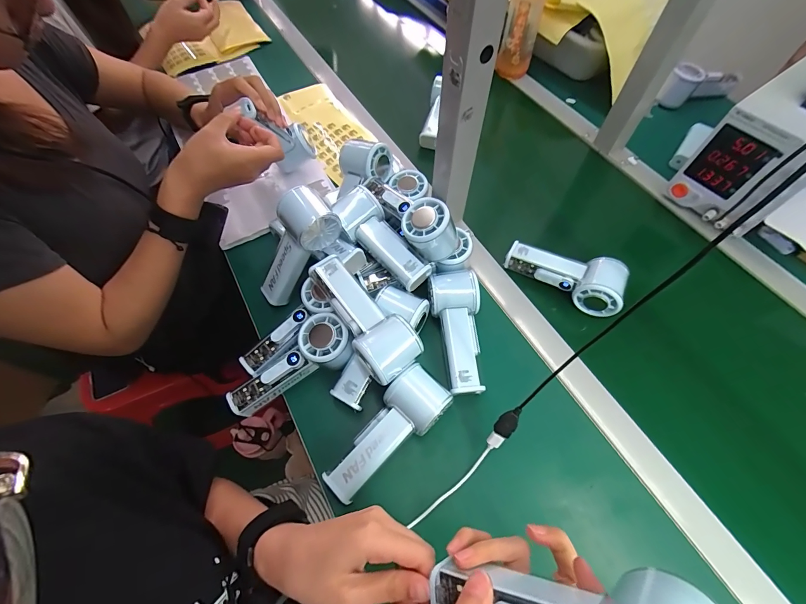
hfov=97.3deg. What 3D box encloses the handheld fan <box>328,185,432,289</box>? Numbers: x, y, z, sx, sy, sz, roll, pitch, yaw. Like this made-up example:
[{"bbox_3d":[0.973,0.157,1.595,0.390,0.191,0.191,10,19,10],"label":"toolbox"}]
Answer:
[{"bbox_3d":[-0.030,-0.078,0.443,0.057,0.053,0.148,-34,66,-18],"label":"handheld fan"}]

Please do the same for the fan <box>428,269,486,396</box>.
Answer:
[{"bbox_3d":[0.067,0.034,0.431,0.061,0.053,0.152,-4,60,-3],"label":"fan"}]

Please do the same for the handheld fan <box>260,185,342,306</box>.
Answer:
[{"bbox_3d":[-0.135,-0.061,0.438,0.058,0.054,0.153,43,116,20],"label":"handheld fan"}]

